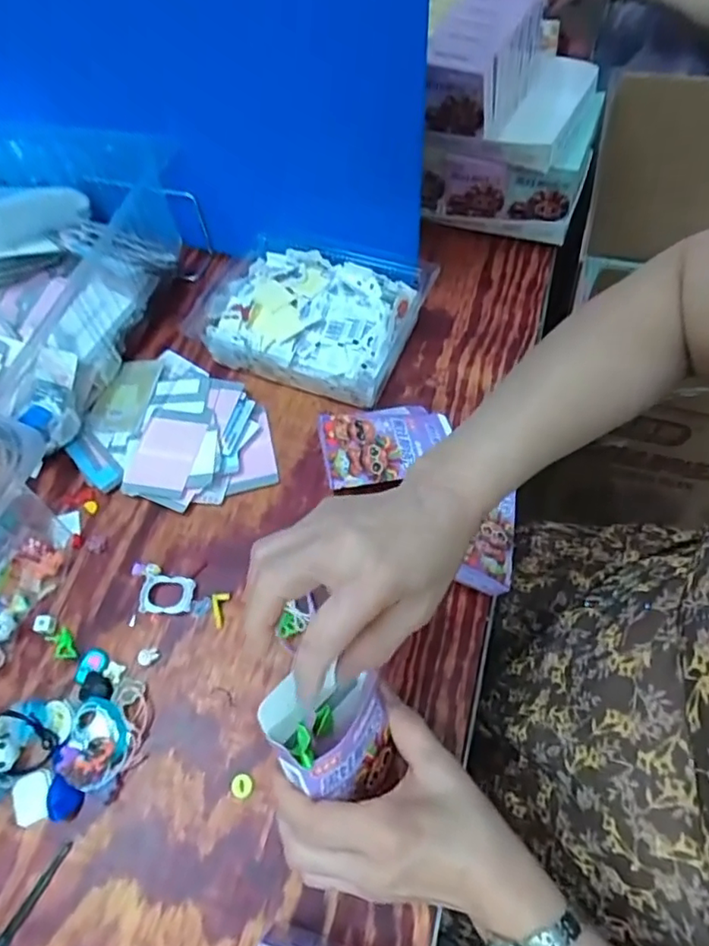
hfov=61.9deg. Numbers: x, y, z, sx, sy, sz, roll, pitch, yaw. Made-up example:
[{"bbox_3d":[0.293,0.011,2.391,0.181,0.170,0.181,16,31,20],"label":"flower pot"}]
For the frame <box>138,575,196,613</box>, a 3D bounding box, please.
[{"bbox_3d":[-0.157,0.102,0.496,0.043,0.008,0.031,0,61,5],"label":"frame"}]

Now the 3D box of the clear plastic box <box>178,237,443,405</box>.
[{"bbox_3d":[-0.062,-0.169,0.612,0.239,0.051,0.157,19,65,14],"label":"clear plastic box"}]

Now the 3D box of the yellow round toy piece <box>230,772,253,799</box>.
[{"bbox_3d":[-0.080,0.223,0.421,0.015,0.004,0.015,-1,60,2],"label":"yellow round toy piece"}]

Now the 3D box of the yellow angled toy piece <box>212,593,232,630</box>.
[{"bbox_3d":[-0.108,0.113,0.488,0.016,0.006,0.030,-12,61,-5],"label":"yellow angled toy piece"}]

